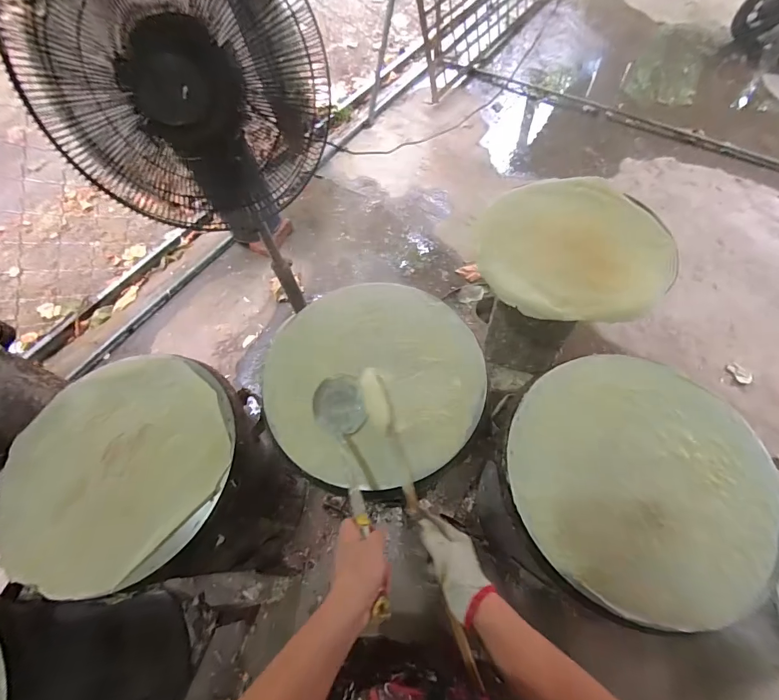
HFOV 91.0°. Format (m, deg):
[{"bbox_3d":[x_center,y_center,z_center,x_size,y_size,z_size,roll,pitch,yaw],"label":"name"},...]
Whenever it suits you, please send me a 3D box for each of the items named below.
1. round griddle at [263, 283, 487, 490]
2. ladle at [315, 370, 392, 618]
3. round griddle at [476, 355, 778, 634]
[{"bbox_3d":[-0.025,0.034,0.687,0.374,0.051,0.389,-2,61,3],"label":"round griddle"},{"bbox_3d":[-0.052,0.174,0.525,0.078,0.074,0.345,-14,39,-4],"label":"ladle"},{"bbox_3d":[0.368,0.196,0.585,0.374,0.042,0.377,-2,61,3],"label":"round griddle"}]

